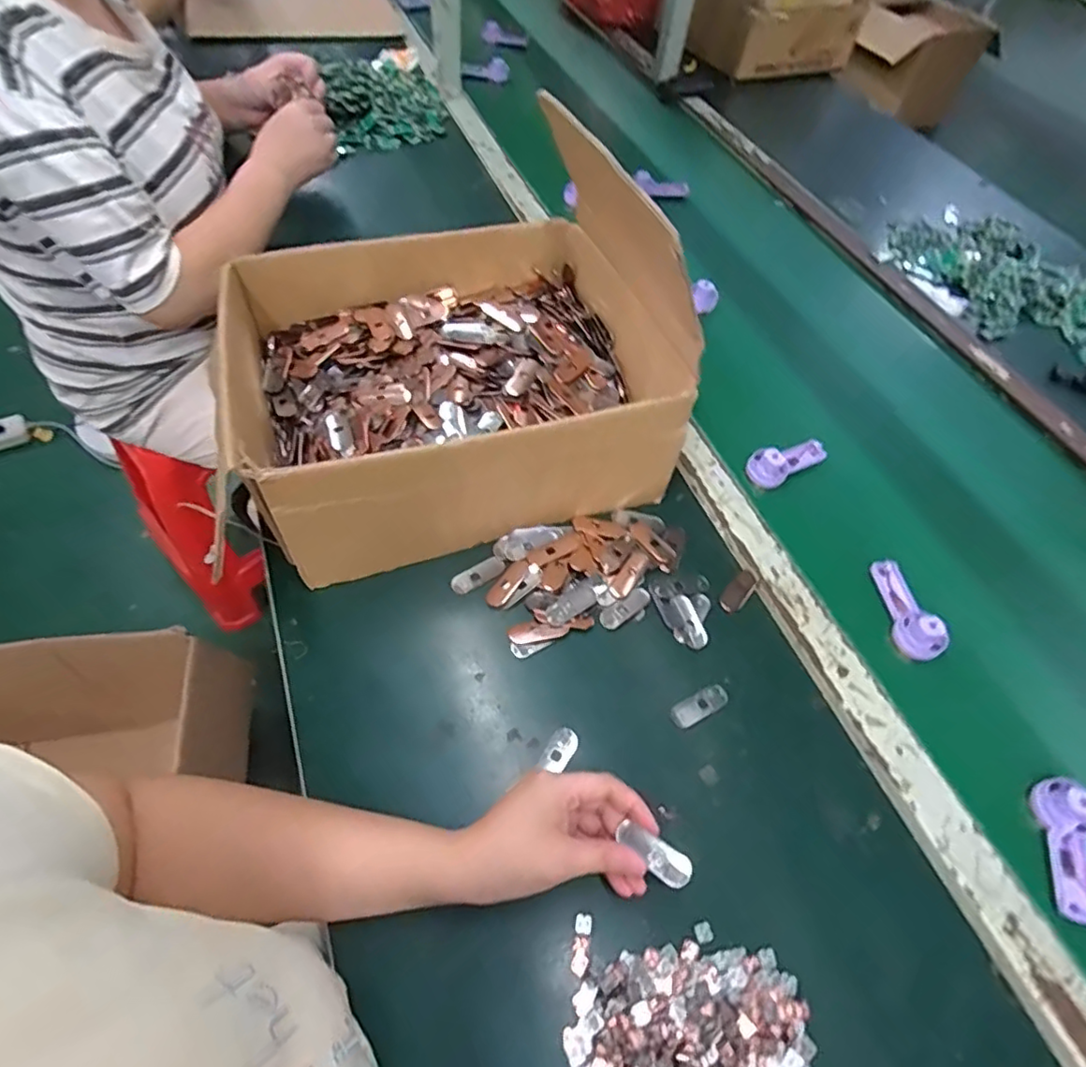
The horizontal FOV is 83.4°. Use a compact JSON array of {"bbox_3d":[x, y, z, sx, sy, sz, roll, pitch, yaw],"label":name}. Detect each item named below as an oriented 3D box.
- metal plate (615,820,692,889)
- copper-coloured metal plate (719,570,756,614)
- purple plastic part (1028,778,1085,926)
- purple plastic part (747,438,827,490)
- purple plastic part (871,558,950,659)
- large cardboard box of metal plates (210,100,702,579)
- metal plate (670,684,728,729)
[{"bbox_3d":[0.072,0.204,0.386,0.047,0.009,0.019,34,62,10],"label":"metal plate"},{"bbox_3d":[0.179,0.053,0.557,0.019,0.006,0.053,37,59,18],"label":"copper-coloured metal plate"},{"bbox_3d":[0.389,0.229,0.444,0.029,0.031,0.094,12,55,2],"label":"purple plastic part"},{"bbox_3d":[0.260,-0.079,0.640,0.096,0.033,0.037,-23,61,-21],"label":"purple plastic part"},{"bbox_3d":[0.327,0.063,0.549,0.032,0.033,0.099,-1,55,-7],"label":"purple plastic part"},{"bbox_3d":[-0.088,-0.146,0.562,0.367,0.154,0.296,-12,58,-15],"label":"large cardboard box of metal plates"},{"bbox_3d":[0.126,0.138,0.488,0.051,0.004,0.020,-23,61,-21],"label":"metal plate"}]

